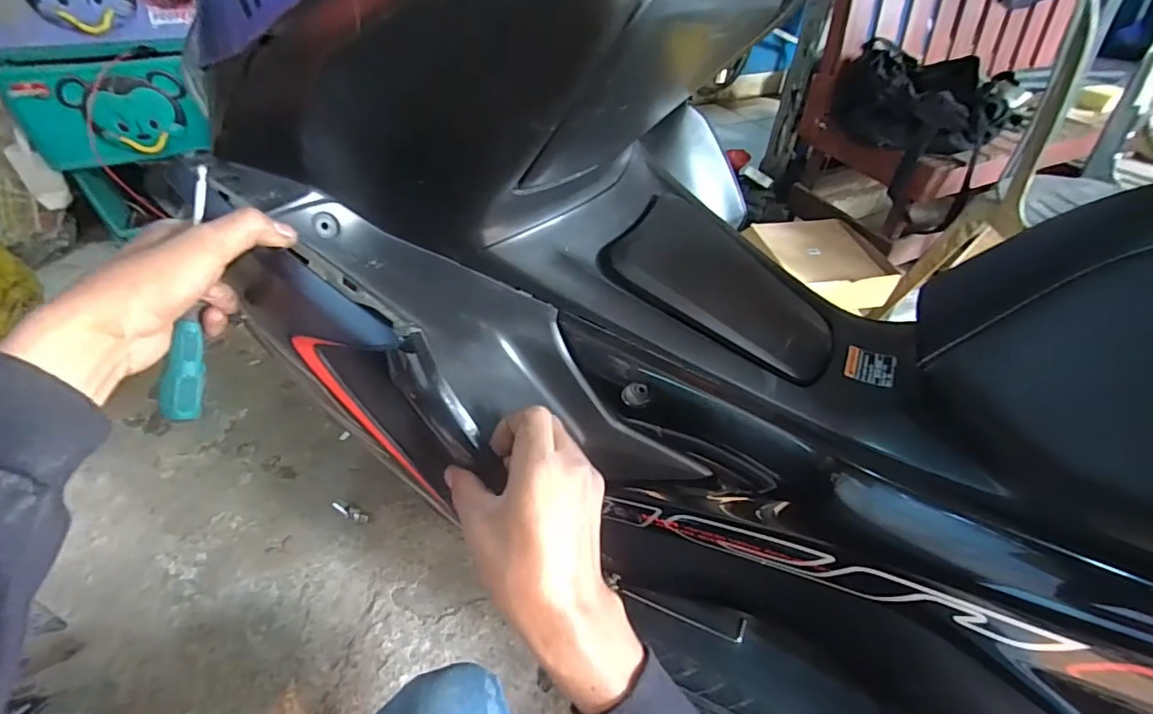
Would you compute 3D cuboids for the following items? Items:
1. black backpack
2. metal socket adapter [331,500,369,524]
[{"bbox_3d":[0.748,-0.569,1.156,0.232,0.168,0.303,-7,44,-10],"label":"black backpack"},{"bbox_3d":[-0.408,0.279,0.923,0.073,0.015,0.019,17,45,15],"label":"metal socket adapter"}]

